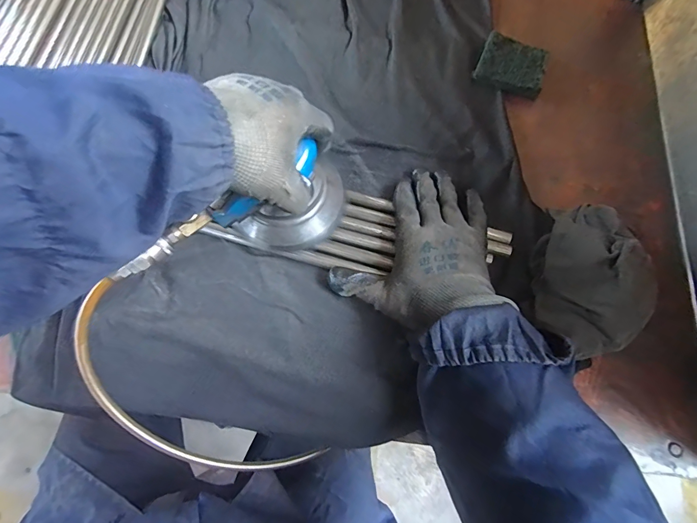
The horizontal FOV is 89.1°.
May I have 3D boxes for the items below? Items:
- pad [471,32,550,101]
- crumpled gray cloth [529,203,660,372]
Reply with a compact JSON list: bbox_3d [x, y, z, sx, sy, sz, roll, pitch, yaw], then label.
[{"bbox_3d":[0.197,-0.236,0.430,0.078,0.016,0.067,21,74,7],"label":"pad"},{"bbox_3d":[0.216,0.018,0.320,0.090,0.068,0.151,9,73,4],"label":"crumpled gray cloth"}]

